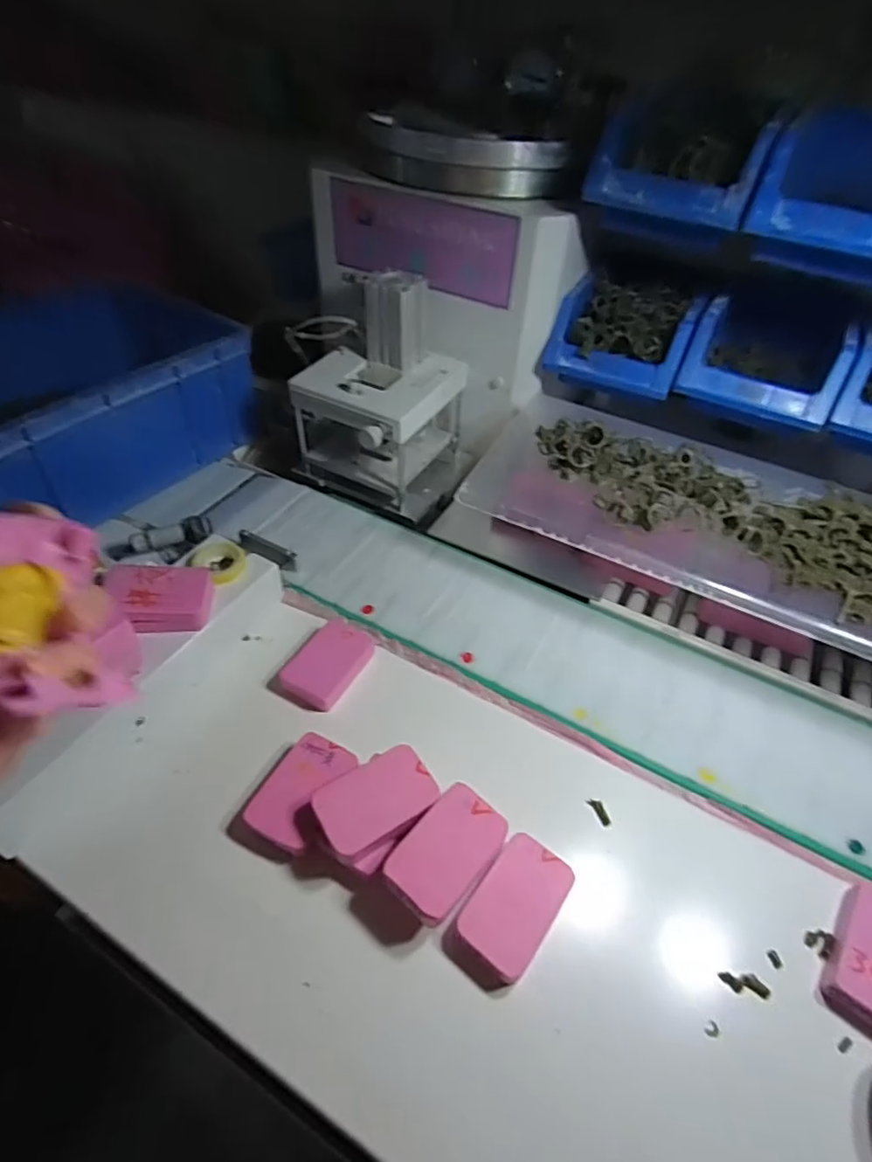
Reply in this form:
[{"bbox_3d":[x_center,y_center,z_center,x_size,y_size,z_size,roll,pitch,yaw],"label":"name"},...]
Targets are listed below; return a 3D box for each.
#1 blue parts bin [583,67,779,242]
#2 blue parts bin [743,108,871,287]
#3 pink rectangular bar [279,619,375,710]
[{"bbox_3d":[0.193,-0.329,0.470,0.124,0.079,0.119,21,50,16],"label":"blue parts bin"},{"bbox_3d":[0.315,-0.290,0.445,0.124,0.079,0.151,23,51,17],"label":"blue parts bin"},{"bbox_3d":[-0.084,0.064,0.461,0.047,0.014,0.072,24,52,18],"label":"pink rectangular bar"}]

